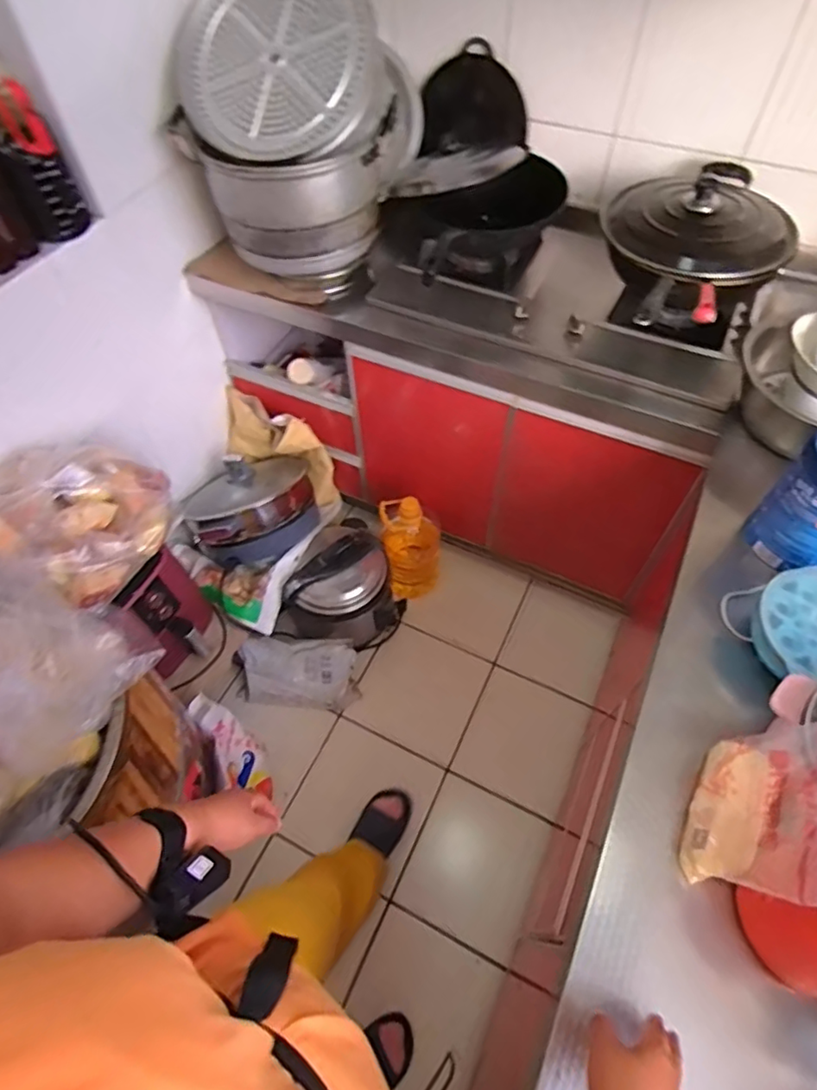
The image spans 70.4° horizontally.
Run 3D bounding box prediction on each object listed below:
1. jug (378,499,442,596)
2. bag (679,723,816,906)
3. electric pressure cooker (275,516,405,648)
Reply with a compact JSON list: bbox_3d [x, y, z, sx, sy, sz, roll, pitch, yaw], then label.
[{"bbox_3d":[0.008,-0.004,1.470,0.144,0.301,0.119,0,56,1],"label":"jug"},{"bbox_3d":[0.343,0.246,0.560,0.070,0.167,0.158,26,61,17],"label":"bag"},{"bbox_3d":[-0.166,0.115,1.428,0.238,0.269,0.278,35,64,22],"label":"electric pressure cooker"}]

